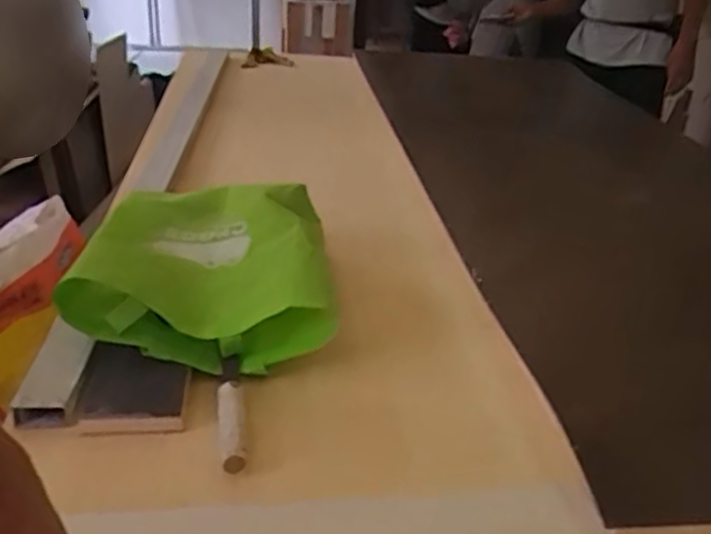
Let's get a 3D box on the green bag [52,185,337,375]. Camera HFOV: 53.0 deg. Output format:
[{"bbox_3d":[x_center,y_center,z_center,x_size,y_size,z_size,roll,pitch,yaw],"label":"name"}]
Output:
[{"bbox_3d":[-0.183,-0.002,0.888,0.279,0.086,0.344,0,27,-7],"label":"green bag"}]

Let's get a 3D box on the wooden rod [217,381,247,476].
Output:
[{"bbox_3d":[-0.119,0.149,0.680,0.020,0.021,0.116,-3,28,-13],"label":"wooden rod"}]

